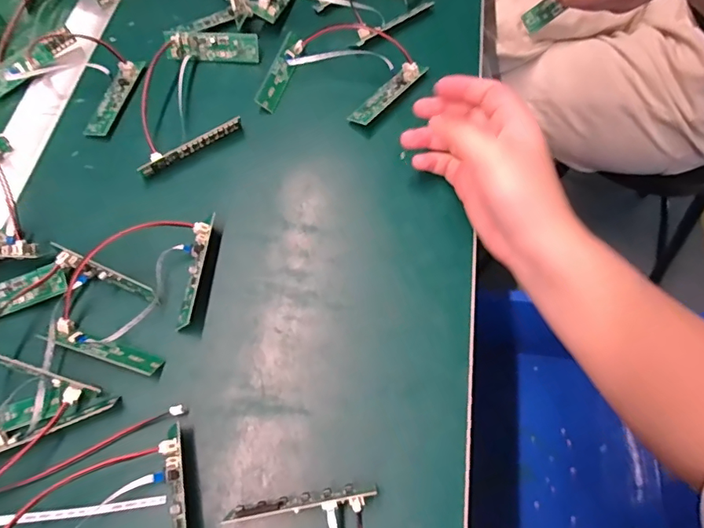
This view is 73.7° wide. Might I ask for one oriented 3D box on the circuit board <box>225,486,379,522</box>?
[{"bbox_3d":[-0.027,0.134,0.261,0.082,0.014,0.012,-9,65,-1],"label":"circuit board"}]

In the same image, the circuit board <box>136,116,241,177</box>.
[{"bbox_3d":[-0.129,-0.095,0.378,0.088,0.013,0.013,-32,67,-12],"label":"circuit board"}]

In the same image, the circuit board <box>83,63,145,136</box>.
[{"bbox_3d":[-0.204,-0.145,0.403,0.016,0.014,0.082,13,66,9],"label":"circuit board"}]

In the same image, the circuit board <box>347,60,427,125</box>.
[{"bbox_3d":[0.031,-0.144,0.396,0.021,0.012,0.080,38,72,18],"label":"circuit board"}]

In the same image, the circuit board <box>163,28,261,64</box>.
[{"bbox_3d":[-0.125,-0.195,0.421,0.083,0.025,0.011,5,25,3],"label":"circuit board"}]

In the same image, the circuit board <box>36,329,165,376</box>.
[{"bbox_3d":[-0.163,0.056,0.308,0.079,0.004,0.014,15,38,8],"label":"circuit board"}]

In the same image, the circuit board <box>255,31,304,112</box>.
[{"bbox_3d":[-0.062,-0.168,0.409,0.017,0.004,0.080,22,72,-7],"label":"circuit board"}]

